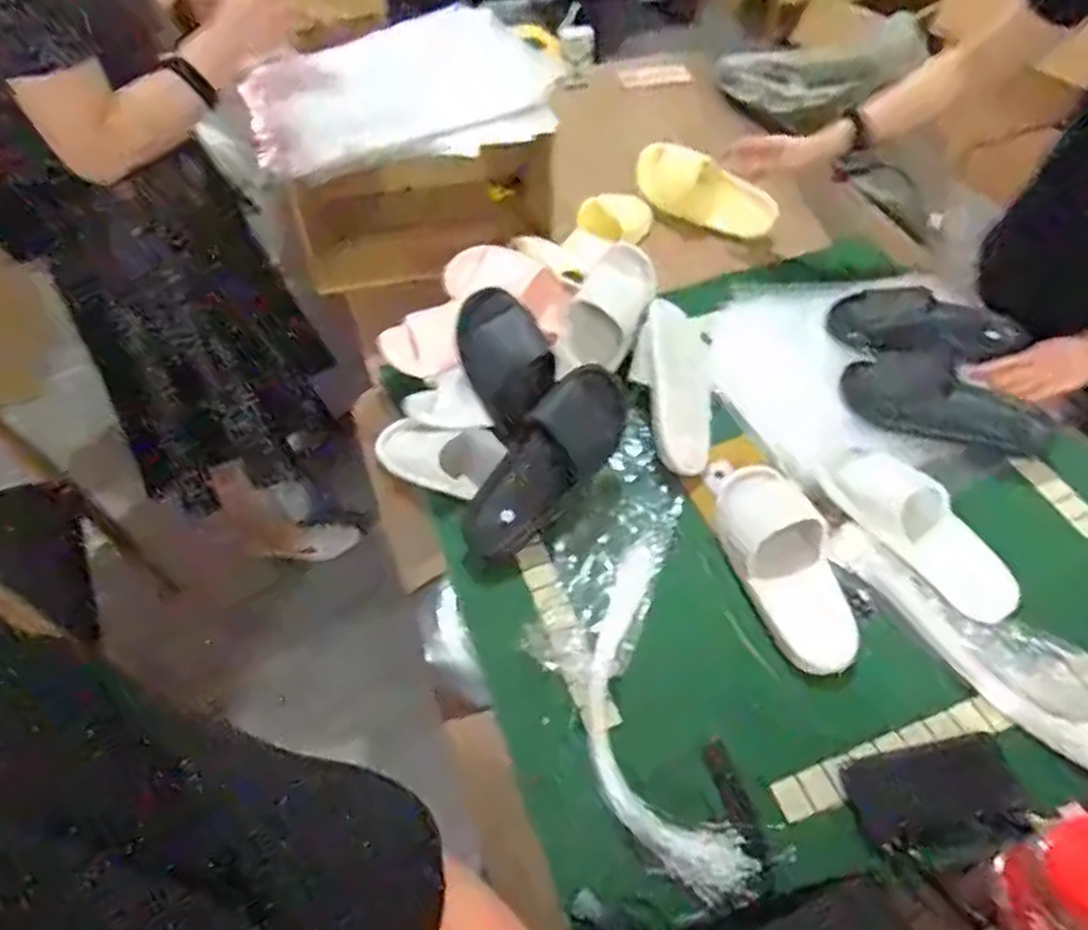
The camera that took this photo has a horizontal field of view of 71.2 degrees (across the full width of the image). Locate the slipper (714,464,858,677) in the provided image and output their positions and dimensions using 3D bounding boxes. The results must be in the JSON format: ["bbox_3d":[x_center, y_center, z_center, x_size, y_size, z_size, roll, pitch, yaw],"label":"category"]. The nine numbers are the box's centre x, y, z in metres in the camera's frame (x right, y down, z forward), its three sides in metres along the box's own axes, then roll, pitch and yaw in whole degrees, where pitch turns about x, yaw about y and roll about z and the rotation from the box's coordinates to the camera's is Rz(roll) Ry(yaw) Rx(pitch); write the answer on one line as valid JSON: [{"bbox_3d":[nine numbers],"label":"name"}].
[{"bbox_3d":[0.290,0.106,0.907,0.105,0.108,0.271,-10,51,-6],"label":"slipper"}]

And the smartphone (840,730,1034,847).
[{"bbox_3d":[0.387,0.321,0.755,0.164,0.012,0.079,-12,51,-7],"label":"smartphone"}]

